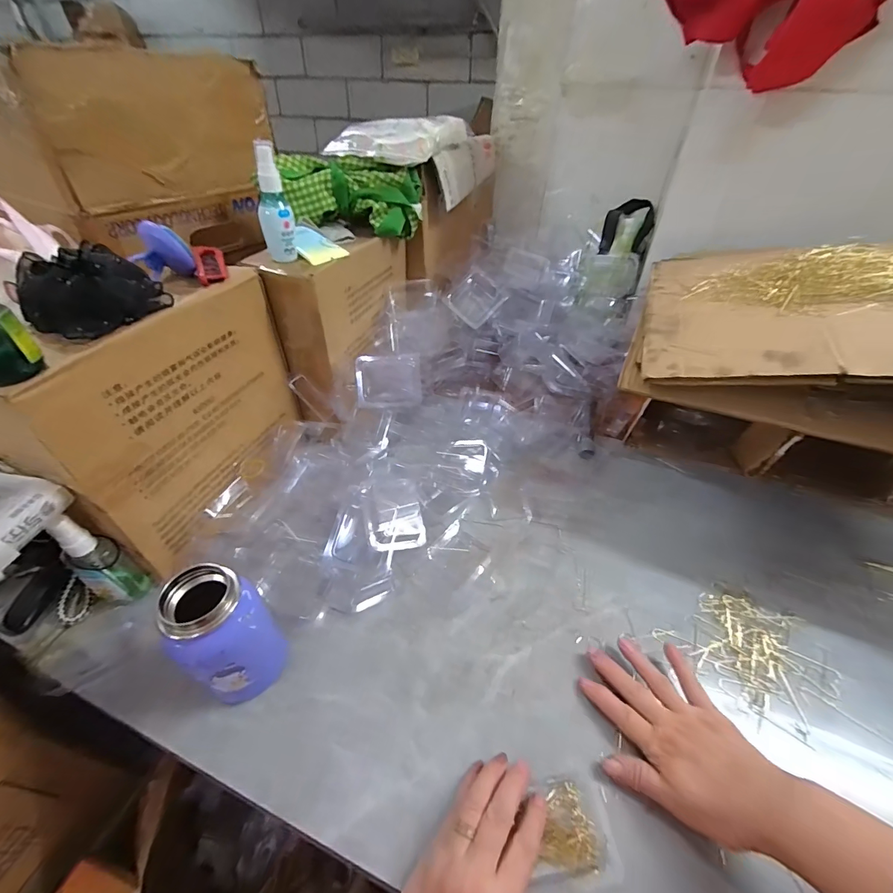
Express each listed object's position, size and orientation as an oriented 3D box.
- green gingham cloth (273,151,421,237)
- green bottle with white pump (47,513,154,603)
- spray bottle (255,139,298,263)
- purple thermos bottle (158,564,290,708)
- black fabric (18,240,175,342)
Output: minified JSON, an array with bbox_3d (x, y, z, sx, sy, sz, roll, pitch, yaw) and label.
[{"bbox_3d":[-0.136,-0.362,0.580,0.203,0.084,0.072,-5,42,-8],"label":"green gingham cloth"},{"bbox_3d":[-0.348,0.116,0.403,0.031,0.137,0.039,24,46,20],"label":"green bottle with white pump"},{"bbox_3d":[-0.201,-0.281,0.464,0.035,0.116,0.035,-12,43,-15],"label":"spray bottle"},{"bbox_3d":[-0.189,0.165,0.348,0.070,0.134,0.065,-32,54,-33],"label":"purple thermos bottle"},{"bbox_3d":[-0.314,-0.141,0.356,0.080,0.054,0.098,18,44,17],"label":"black fabric"}]

